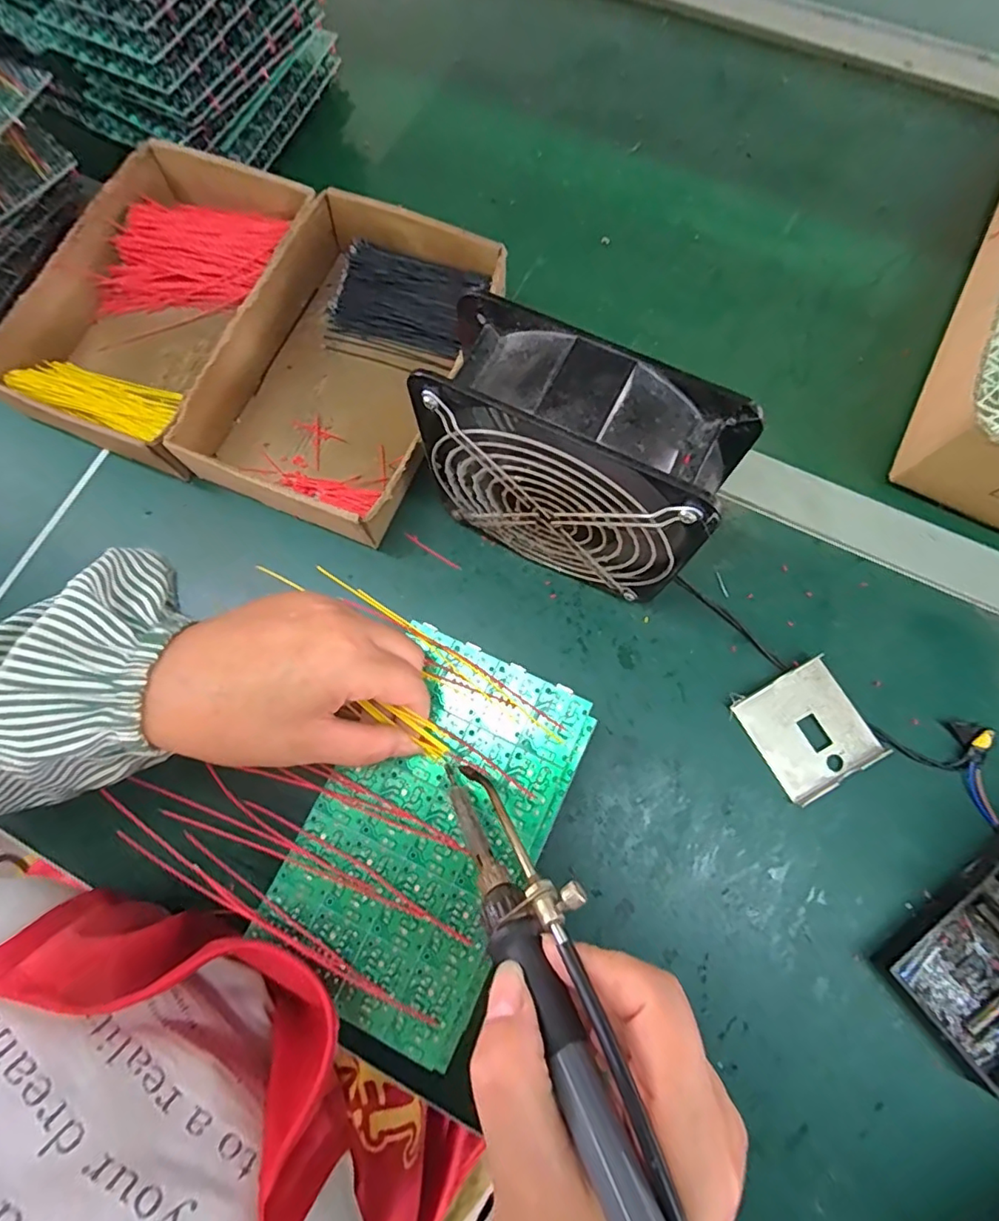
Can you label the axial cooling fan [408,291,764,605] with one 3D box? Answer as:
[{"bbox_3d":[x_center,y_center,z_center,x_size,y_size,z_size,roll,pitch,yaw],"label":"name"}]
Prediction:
[{"bbox_3d":[0.037,-0.069,0.307,0.143,0.153,0.057,29,75,8],"label":"axial cooling fan"}]

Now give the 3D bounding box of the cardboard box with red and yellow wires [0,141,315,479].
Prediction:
[{"bbox_3d":[-0.241,-0.222,0.400,0.148,0.043,0.236,19,74,5],"label":"cardboard box with red and yellow wires"}]

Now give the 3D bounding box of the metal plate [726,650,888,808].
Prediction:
[{"bbox_3d":[0.188,0.072,0.339,0.064,0.010,0.069,-30,76,-9],"label":"metal plate"}]

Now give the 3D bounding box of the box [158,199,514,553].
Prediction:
[{"bbox_3d":[-0.101,-0.170,0.389,0.152,0.049,0.233,22,75,6],"label":"box"}]

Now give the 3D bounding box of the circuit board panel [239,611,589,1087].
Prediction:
[{"bbox_3d":[-0.034,0.103,0.268,0.106,0.011,0.173,26,75,7],"label":"circuit board panel"}]

